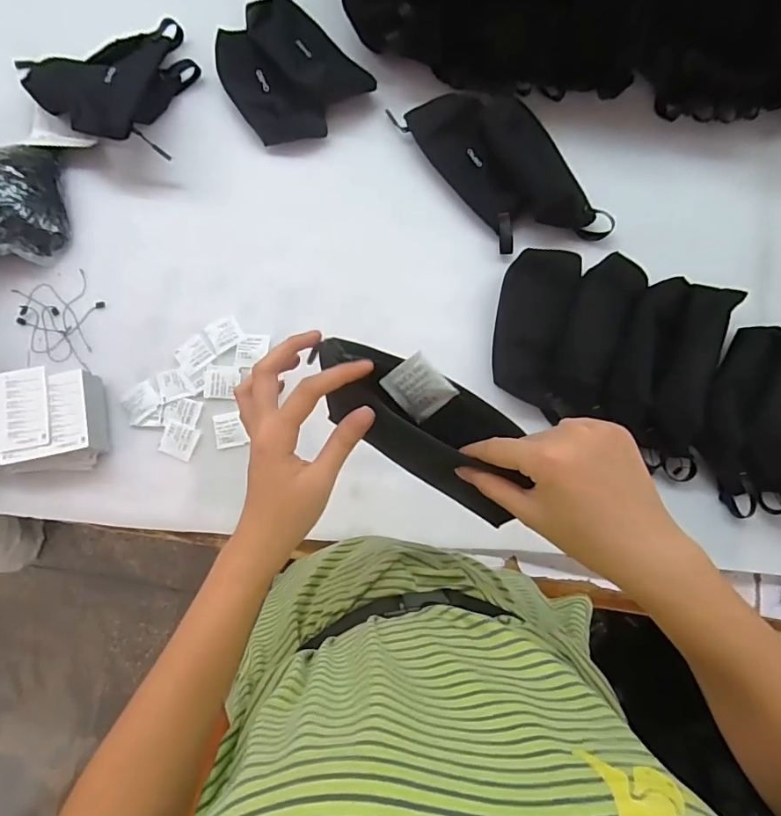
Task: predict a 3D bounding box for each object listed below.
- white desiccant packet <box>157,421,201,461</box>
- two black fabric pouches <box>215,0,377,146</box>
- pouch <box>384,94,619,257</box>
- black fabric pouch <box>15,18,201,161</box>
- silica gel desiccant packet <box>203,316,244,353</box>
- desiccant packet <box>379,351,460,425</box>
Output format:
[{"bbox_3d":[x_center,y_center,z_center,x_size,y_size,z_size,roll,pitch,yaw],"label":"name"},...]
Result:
[{"bbox_3d":[-0.247,0.038,0.572,0.044,0.004,0.037,19,80,4],"label":"white desiccant packet"},{"bbox_3d":[-0.145,-0.437,0.634,0.165,0.041,0.204,-42,81,-7],"label":"two black fabric pouches"},{"bbox_3d":[0.140,-0.301,0.604,0.132,0.040,0.281,-35,81,-6],"label":"pouch"},{"bbox_3d":[-0.350,-0.434,0.630,0.210,0.074,0.191,43,82,8],"label":"black fabric pouch"},{"bbox_3d":[-0.201,-0.091,0.594,0.040,0.008,0.039,-31,80,-5],"label":"silica gel desiccant packet"},{"bbox_3d":[0.020,-0.014,0.344,0.040,0.004,0.042,-37,101,29],"label":"desiccant packet"}]

